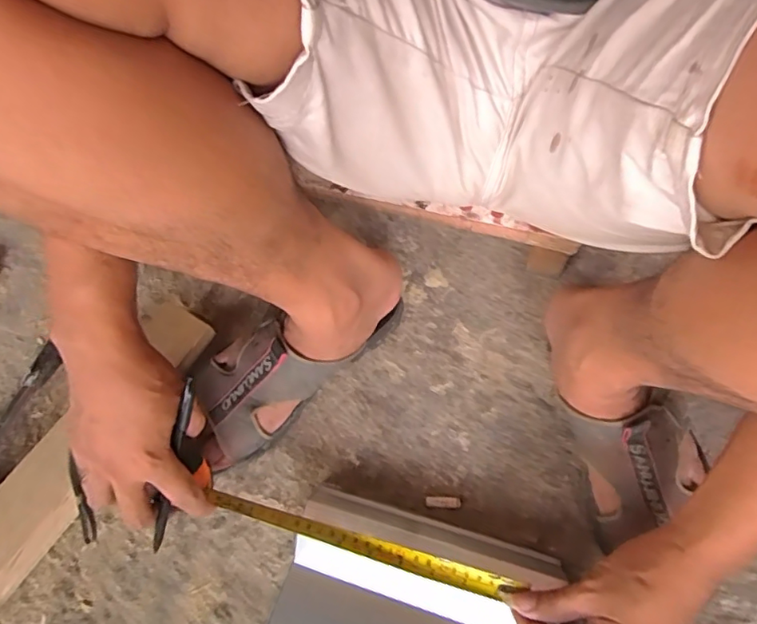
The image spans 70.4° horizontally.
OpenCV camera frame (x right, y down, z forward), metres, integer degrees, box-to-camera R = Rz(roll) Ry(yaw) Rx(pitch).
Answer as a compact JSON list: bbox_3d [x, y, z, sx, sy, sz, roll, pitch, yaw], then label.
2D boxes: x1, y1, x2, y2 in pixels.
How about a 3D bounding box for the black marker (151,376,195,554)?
[{"bbox_3d":[-0.157,0.117,0.409,0.011,0.013,0.153,21,106,14],"label":"black marker"}]

